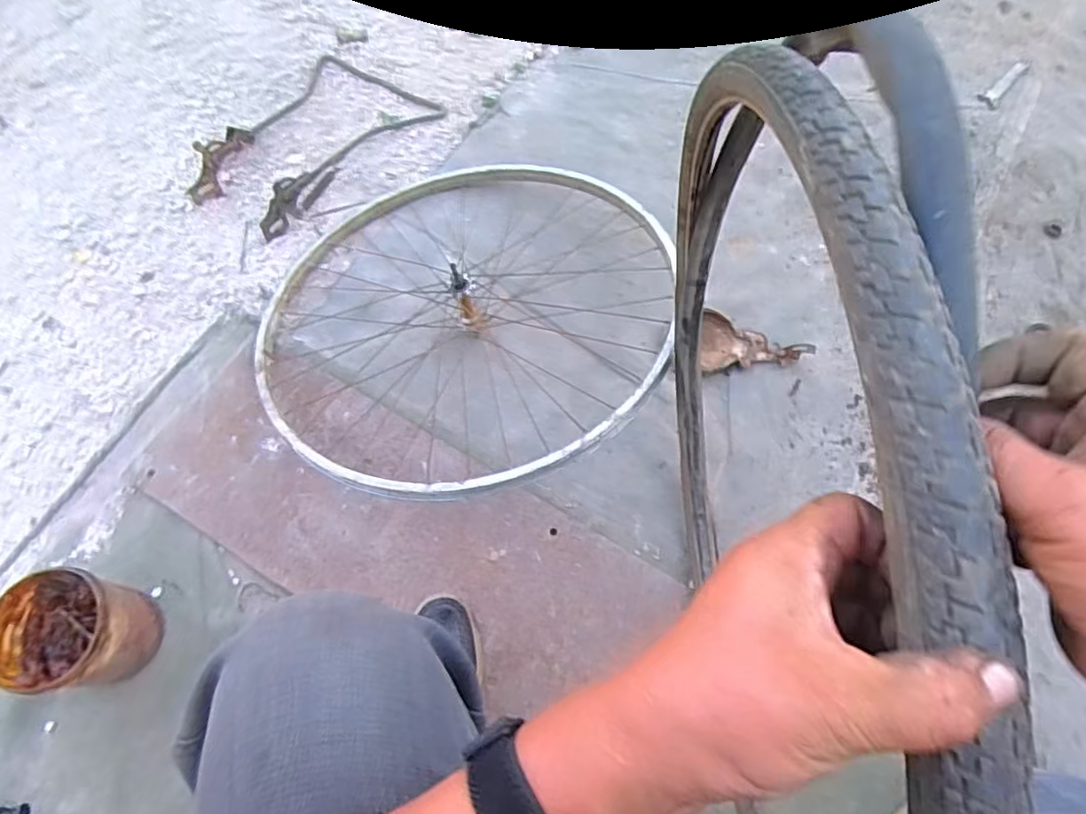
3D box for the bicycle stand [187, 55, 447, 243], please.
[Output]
[{"bbox_3d":[-0.372,-0.447,1.046,0.250,0.052,0.383,27,69,12],"label":"bicycle stand"}]

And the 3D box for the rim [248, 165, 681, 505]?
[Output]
[{"bbox_3d":[-0.114,-0.154,0.855,0.563,0.092,0.561,1,59,9],"label":"rim"}]

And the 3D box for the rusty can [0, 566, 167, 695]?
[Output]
[{"bbox_3d":[-0.531,0.262,0.737,0.132,0.128,0.119,2,66,1],"label":"rusty can"}]

